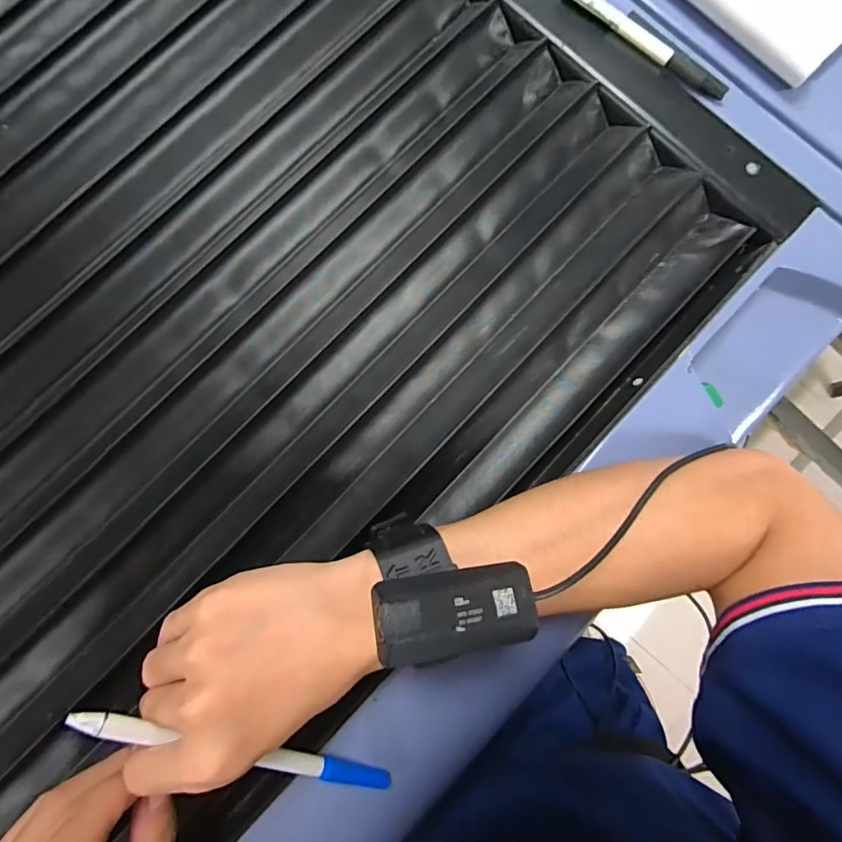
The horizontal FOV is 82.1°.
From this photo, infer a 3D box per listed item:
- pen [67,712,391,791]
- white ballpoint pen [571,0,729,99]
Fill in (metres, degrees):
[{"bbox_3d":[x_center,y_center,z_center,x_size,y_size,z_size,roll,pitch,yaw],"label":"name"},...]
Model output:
[{"bbox_3d":[-0.079,0.162,0.234,0.171,0.008,0.009,36,84,-30],"label":"pen"},{"bbox_3d":[0.157,-0.267,0.338,0.132,0.009,0.016,40,85,4],"label":"white ballpoint pen"}]

